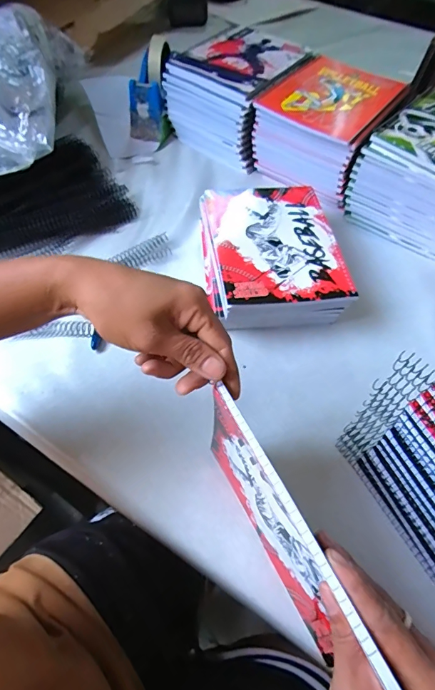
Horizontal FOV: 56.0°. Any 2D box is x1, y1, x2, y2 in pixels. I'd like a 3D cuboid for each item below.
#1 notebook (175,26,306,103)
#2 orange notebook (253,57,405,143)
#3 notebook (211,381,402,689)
[{"bbox_3d":[0.038,-0.446,0.634,0.145,0.011,0.173,35,63,19],"label":"notebook"},{"bbox_3d":[0.168,-0.363,0.592,0.148,0.012,0.182,32,62,18],"label":"orange notebook"},{"bbox_3d":[0.043,0.132,0.305,0.013,0.141,0.184,-22,61,-15],"label":"notebook"}]

